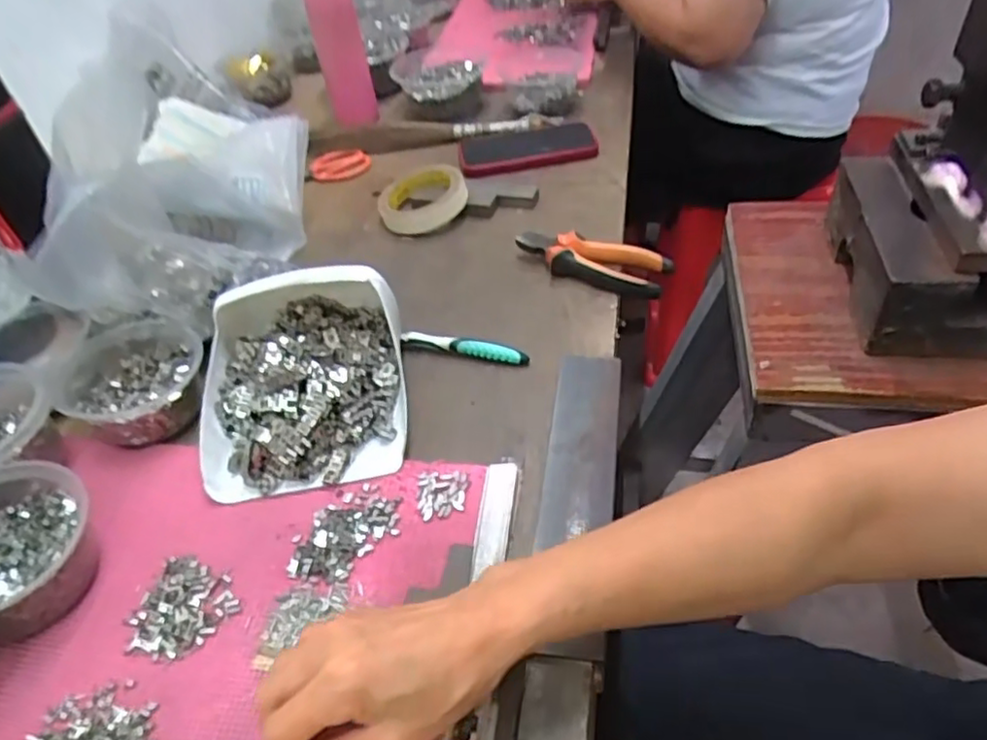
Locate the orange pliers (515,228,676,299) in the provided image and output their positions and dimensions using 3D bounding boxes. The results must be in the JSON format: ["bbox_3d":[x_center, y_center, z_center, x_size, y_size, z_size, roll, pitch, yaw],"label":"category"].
[{"bbox_3d":[0.092,-0.103,0.642,0.148,0.028,0.053,16,49,24],"label":"orange pliers"}]

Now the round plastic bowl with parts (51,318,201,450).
[{"bbox_3d":[-0.289,0.007,0.544,0.104,0.047,0.109,-5,43,5],"label":"round plastic bowl with parts"}]

